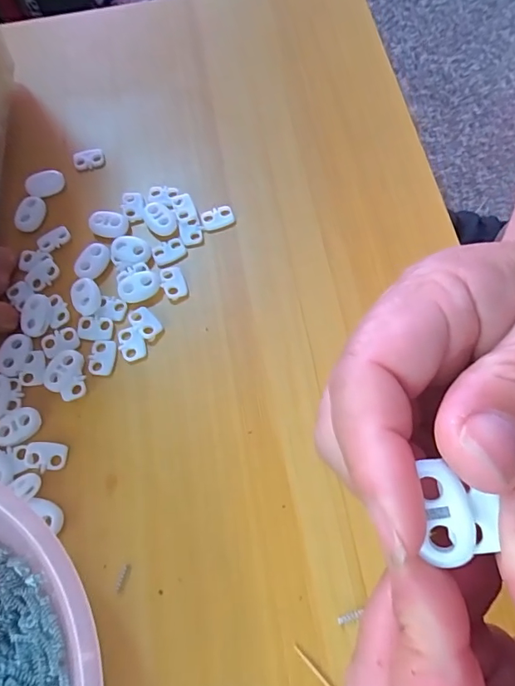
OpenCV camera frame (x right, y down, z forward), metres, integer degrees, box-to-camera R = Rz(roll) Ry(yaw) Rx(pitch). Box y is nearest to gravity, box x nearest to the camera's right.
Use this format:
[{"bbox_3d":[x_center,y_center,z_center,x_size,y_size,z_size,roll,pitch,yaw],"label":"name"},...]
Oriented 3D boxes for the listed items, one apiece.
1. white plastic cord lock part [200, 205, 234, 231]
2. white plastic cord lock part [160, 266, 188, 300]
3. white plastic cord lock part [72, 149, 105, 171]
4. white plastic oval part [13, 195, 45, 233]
[{"bbox_3d":[-0.023,-0.072,0.261,0.018,0.004,0.012,-17,69,-6],"label":"white plastic cord lock part"},{"bbox_3d":[-0.045,-0.033,0.248,0.012,0.004,0.020,-16,69,-5],"label":"white plastic cord lock part"},{"bbox_3d":[-0.104,-0.113,0.283,0.019,0.004,0.012,-13,69,-4],"label":"white plastic cord lock part"},{"bbox_3d":[-0.131,-0.076,0.267,0.015,0.004,0.023,12,69,6],"label":"white plastic oval part"}]

